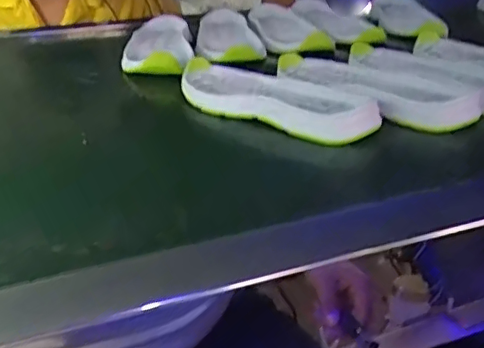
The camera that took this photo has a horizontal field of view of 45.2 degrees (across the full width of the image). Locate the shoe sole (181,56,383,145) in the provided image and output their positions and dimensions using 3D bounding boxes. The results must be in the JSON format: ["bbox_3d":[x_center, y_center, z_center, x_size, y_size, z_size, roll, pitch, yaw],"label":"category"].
[{"bbox_3d":[0.025,-0.075,0.555,0.103,0.021,0.217,-18,30,-33],"label":"shoe sole"}]

